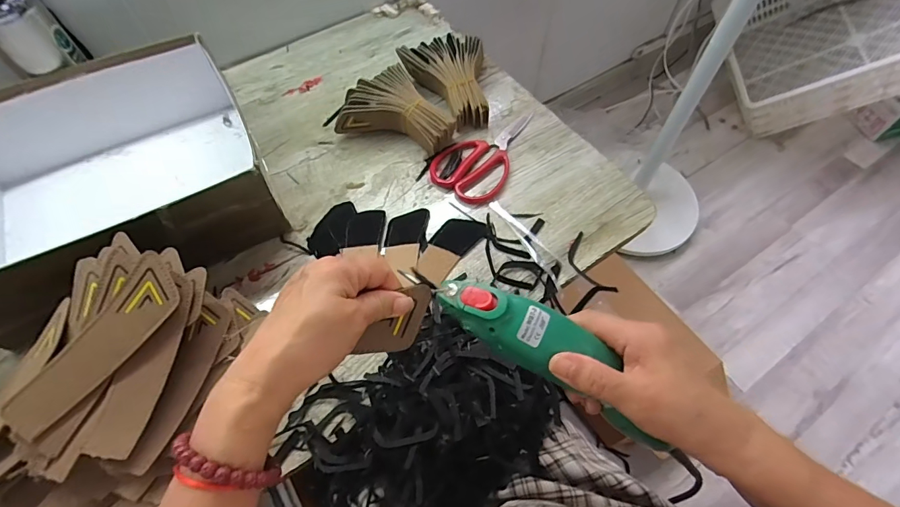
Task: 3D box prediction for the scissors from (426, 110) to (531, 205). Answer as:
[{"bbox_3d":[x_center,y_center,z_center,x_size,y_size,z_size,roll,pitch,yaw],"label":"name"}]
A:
[{"bbox_3d":[0.045,-0.142,0.593,0.099,0.006,0.172,25,62,14],"label":"scissors"}]

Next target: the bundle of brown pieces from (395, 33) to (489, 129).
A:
[{"bbox_3d":[0.002,-0.250,0.634,0.125,0.051,0.151,-10,60,-6],"label":"bundle of brown pieces"}]

